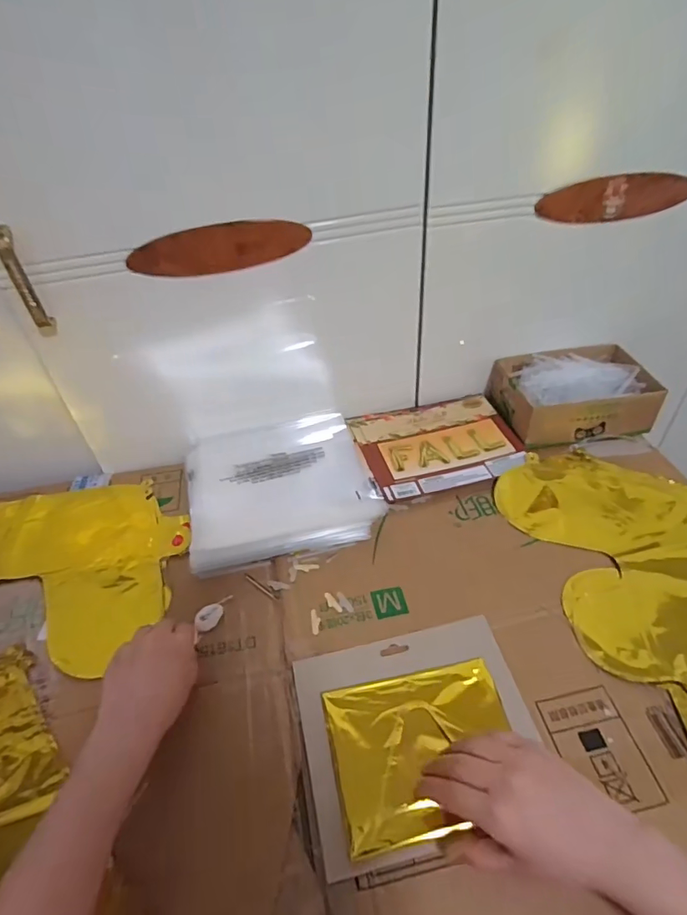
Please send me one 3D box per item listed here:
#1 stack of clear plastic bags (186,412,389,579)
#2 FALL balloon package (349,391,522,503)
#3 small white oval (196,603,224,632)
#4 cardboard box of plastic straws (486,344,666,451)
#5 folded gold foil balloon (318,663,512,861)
[{"bbox_3d":[-0.082,0.032,0.626,0.224,0.030,0.213,-14,43,-10],"label":"stack of clear plastic bags"},{"bbox_3d":[0.123,-0.023,0.678,0.204,0.013,0.168,-12,43,-8],"label":"FALL balloon package"},{"bbox_3d":[-0.137,0.162,0.510,0.021,0.004,0.032,30,43,13],"label":"small white oval"},{"bbox_3d":[0.315,-0.089,0.686,0.193,0.062,0.144,-10,43,-6],"label":"cardboard box of plastic straws"},{"bbox_3d":[0.067,0.241,0.417,0.149,0.016,0.117,-10,43,-6],"label":"folded gold foil balloon"}]

